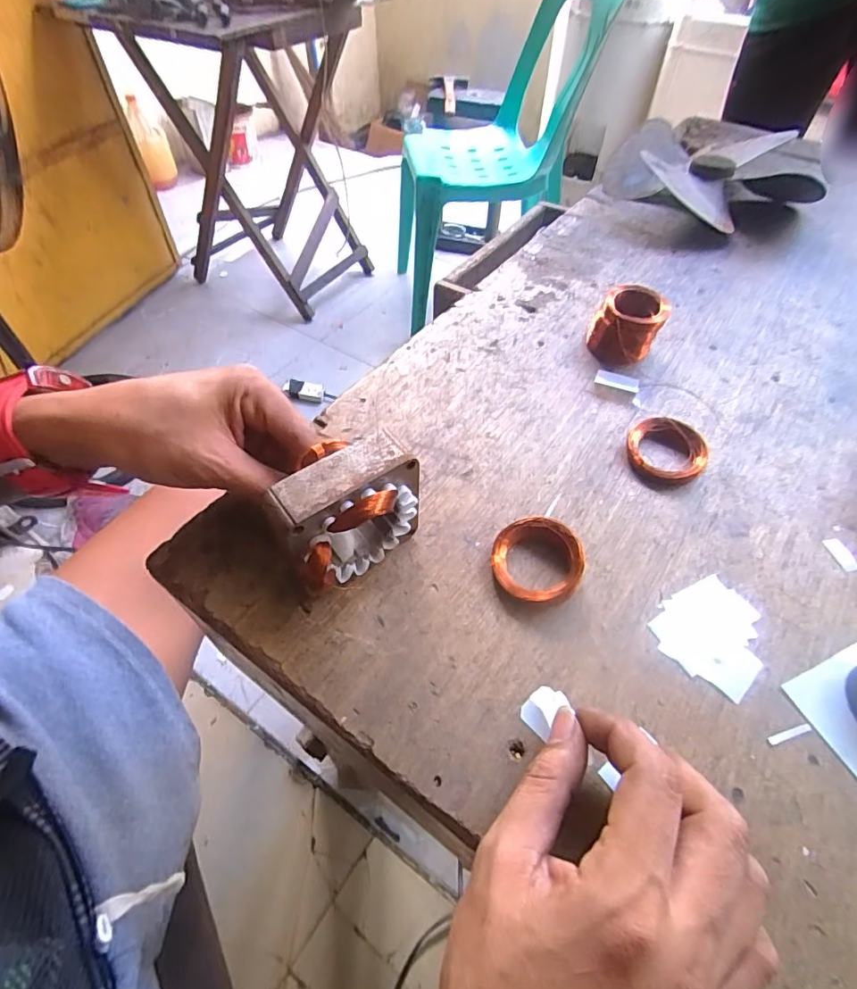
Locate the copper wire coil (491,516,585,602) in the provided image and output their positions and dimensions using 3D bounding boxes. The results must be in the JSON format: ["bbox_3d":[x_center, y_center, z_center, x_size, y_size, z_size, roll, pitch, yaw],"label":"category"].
[{"bbox_3d":[0.062,0.037,0.286,0.050,0.018,0.049,0,53,0],"label":"copper wire coil"}]

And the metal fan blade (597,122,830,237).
[{"bbox_3d":[0.314,-0.362,0.565,0.193,0.050,0.190,-17,55,-13],"label":"metal fan blade"}]

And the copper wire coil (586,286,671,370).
[{"bbox_3d":[0.158,-0.135,0.400,0.052,0.037,0.059,19,55,13],"label":"copper wire coil"}]

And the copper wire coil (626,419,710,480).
[{"bbox_3d":[0.162,-0.032,0.339,0.050,0.008,0.047,23,70,20],"label":"copper wire coil"}]

